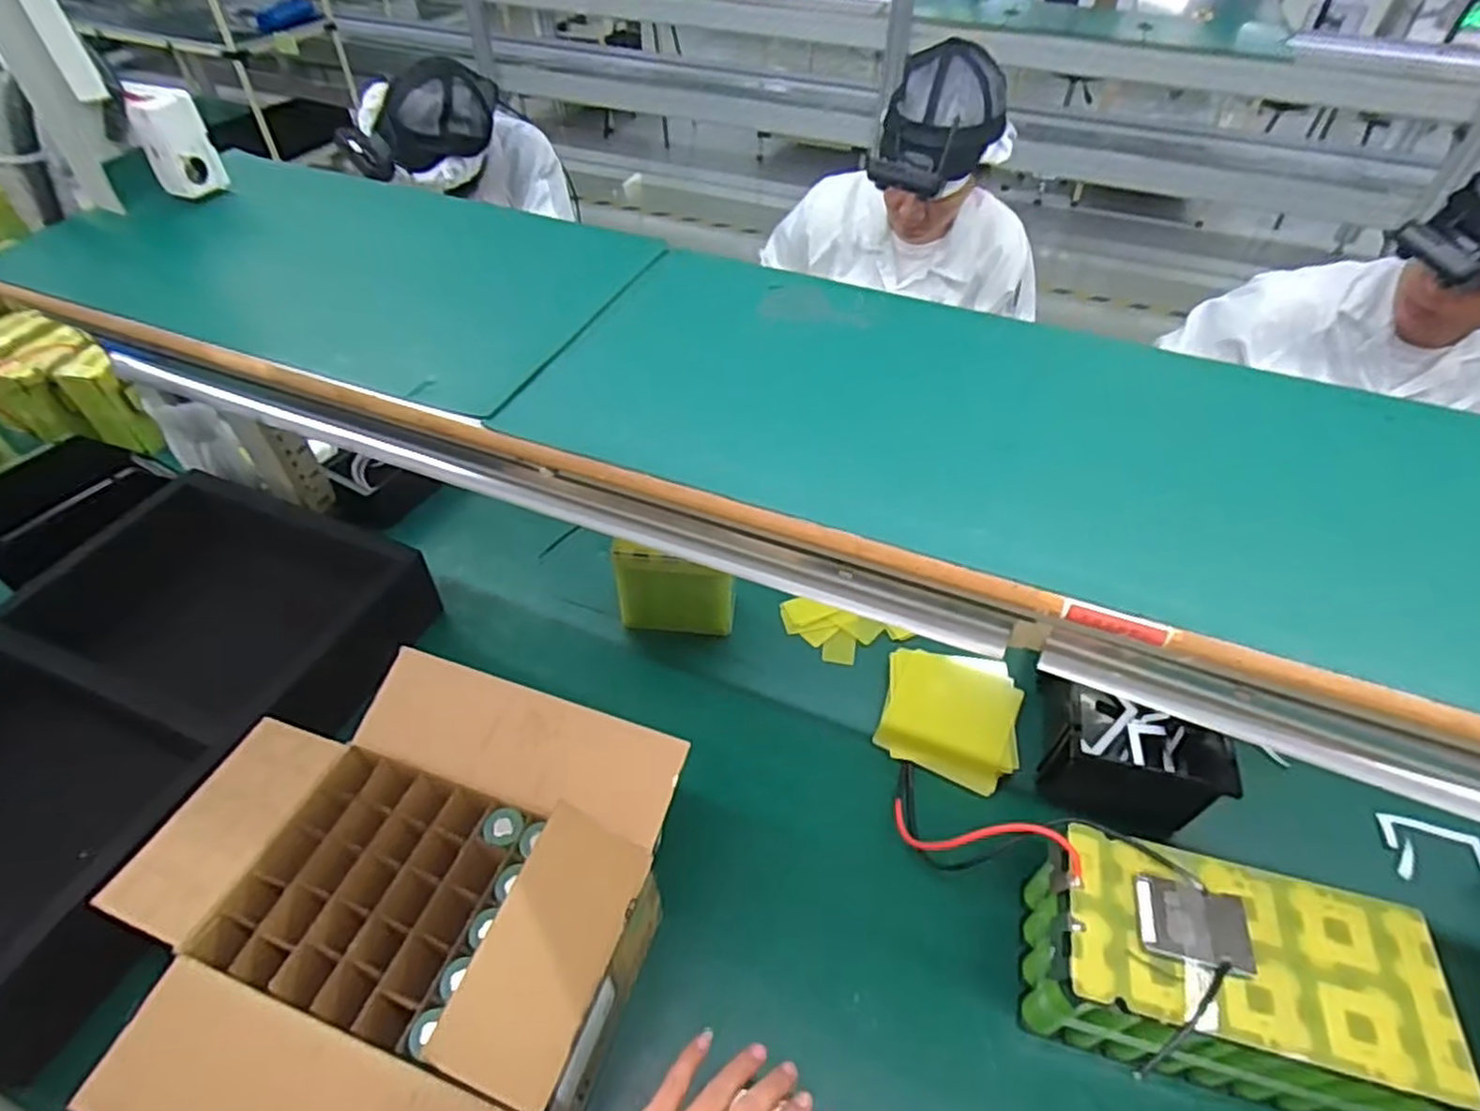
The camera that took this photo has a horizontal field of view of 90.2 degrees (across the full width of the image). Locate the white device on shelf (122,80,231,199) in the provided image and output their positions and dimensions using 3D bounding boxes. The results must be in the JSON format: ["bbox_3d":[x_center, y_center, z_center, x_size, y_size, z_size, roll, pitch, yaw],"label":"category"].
[{"bbox_3d":[-0.577,-0.423,0.753,0.064,0.092,0.043,-29,55,-25],"label":"white device on shelf"}]

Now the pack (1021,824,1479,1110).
[{"bbox_3d":[0.395,0.354,0.624,0.275,0.154,0.135,13,49,10],"label":"pack"}]

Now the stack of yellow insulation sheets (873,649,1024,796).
[{"bbox_3d":[0.244,0.183,0.853,0.152,0.030,0.151,15,49,12],"label":"stack of yellow insulation sheets"}]

